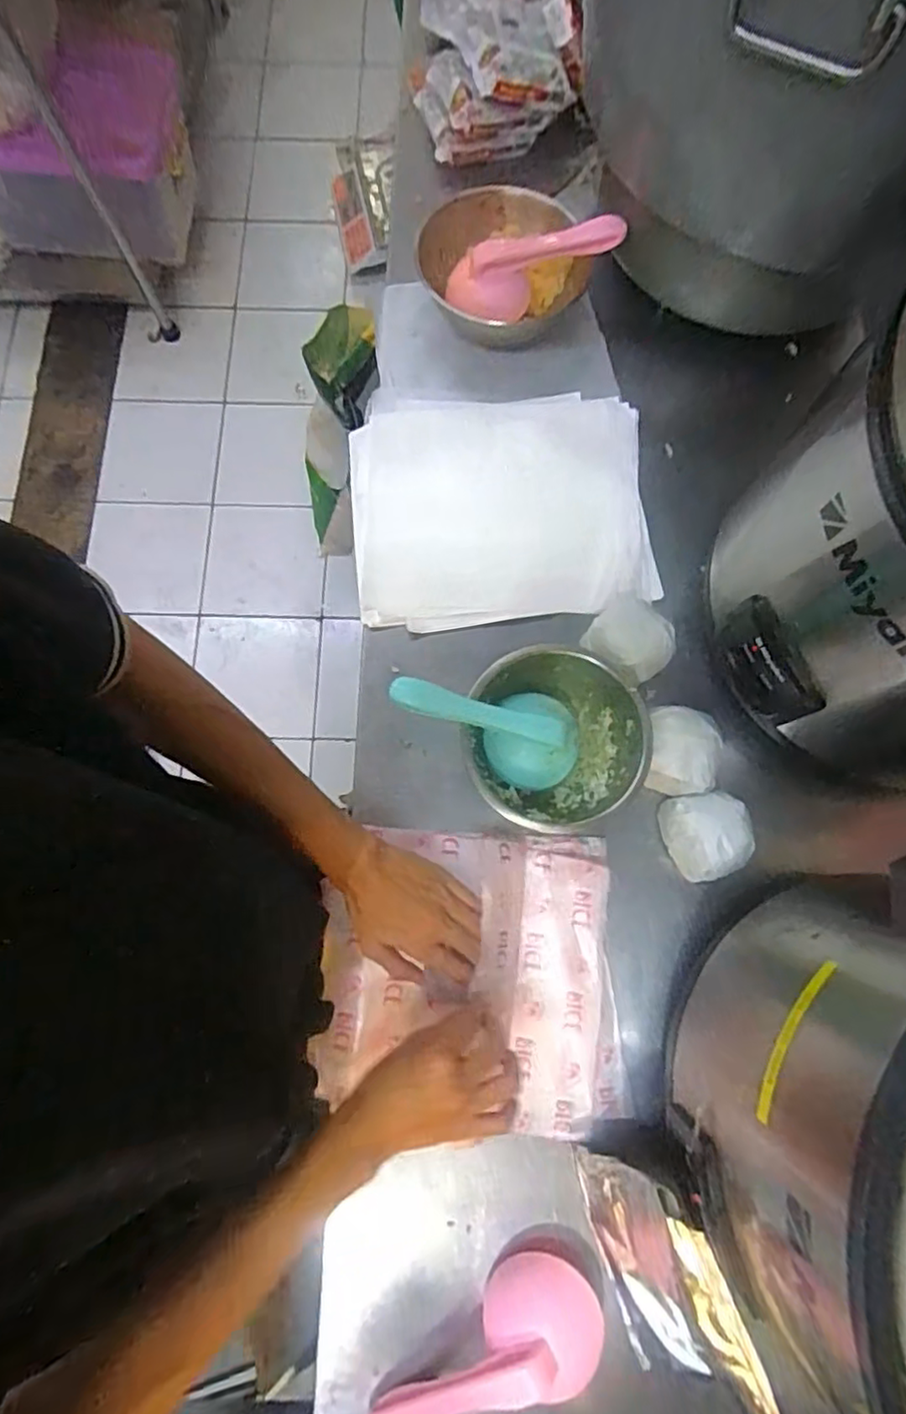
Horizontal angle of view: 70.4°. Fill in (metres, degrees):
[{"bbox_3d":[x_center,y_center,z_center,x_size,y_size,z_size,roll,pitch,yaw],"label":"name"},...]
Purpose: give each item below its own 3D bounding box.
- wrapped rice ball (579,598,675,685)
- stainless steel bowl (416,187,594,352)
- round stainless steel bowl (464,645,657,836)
[{"bbox_3d":[0.180,-0.068,0.645,0.082,0.049,0.075,0,77,0],"label":"wrapped rice ball"},{"bbox_3d":[0.056,-0.499,0.730,0.195,0.084,0.167,12,78,2],"label":"stainless steel bowl"},{"bbox_3d":[0.098,0.032,0.617,0.168,0.063,0.166,0,77,0],"label":"round stainless steel bowl"}]

